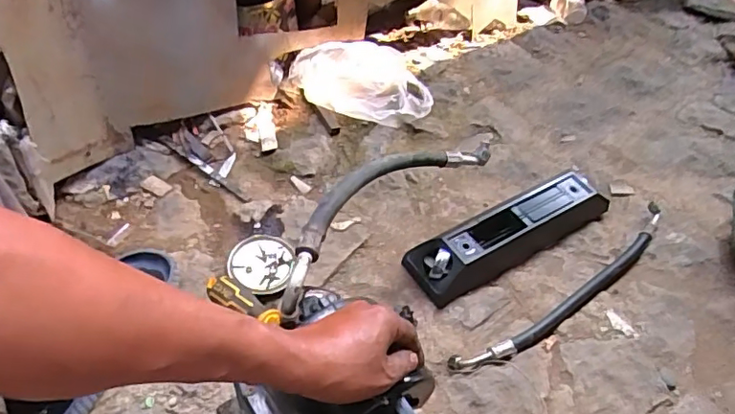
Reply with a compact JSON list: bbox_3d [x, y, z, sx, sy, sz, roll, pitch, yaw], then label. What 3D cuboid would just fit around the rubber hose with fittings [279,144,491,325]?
[{"bbox_3d":[0.033,-0.015,0.700,0.075,0.068,0.455,34,39,21],"label":"rubber hose with fittings"}]

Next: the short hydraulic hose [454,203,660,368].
[{"bbox_3d":[0.332,0.131,0.892,0.496,0.026,0.056,-28,58,-26],"label":"short hydraulic hose"}]

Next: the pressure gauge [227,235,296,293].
[{"bbox_3d":[-0.166,0.088,0.875,0.097,0.026,0.101,3,50,-4],"label":"pressure gauge"}]

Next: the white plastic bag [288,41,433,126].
[{"bbox_3d":[-0.007,-0.251,1.111,0.281,0.115,0.152,-4,51,-10],"label":"white plastic bag"}]

